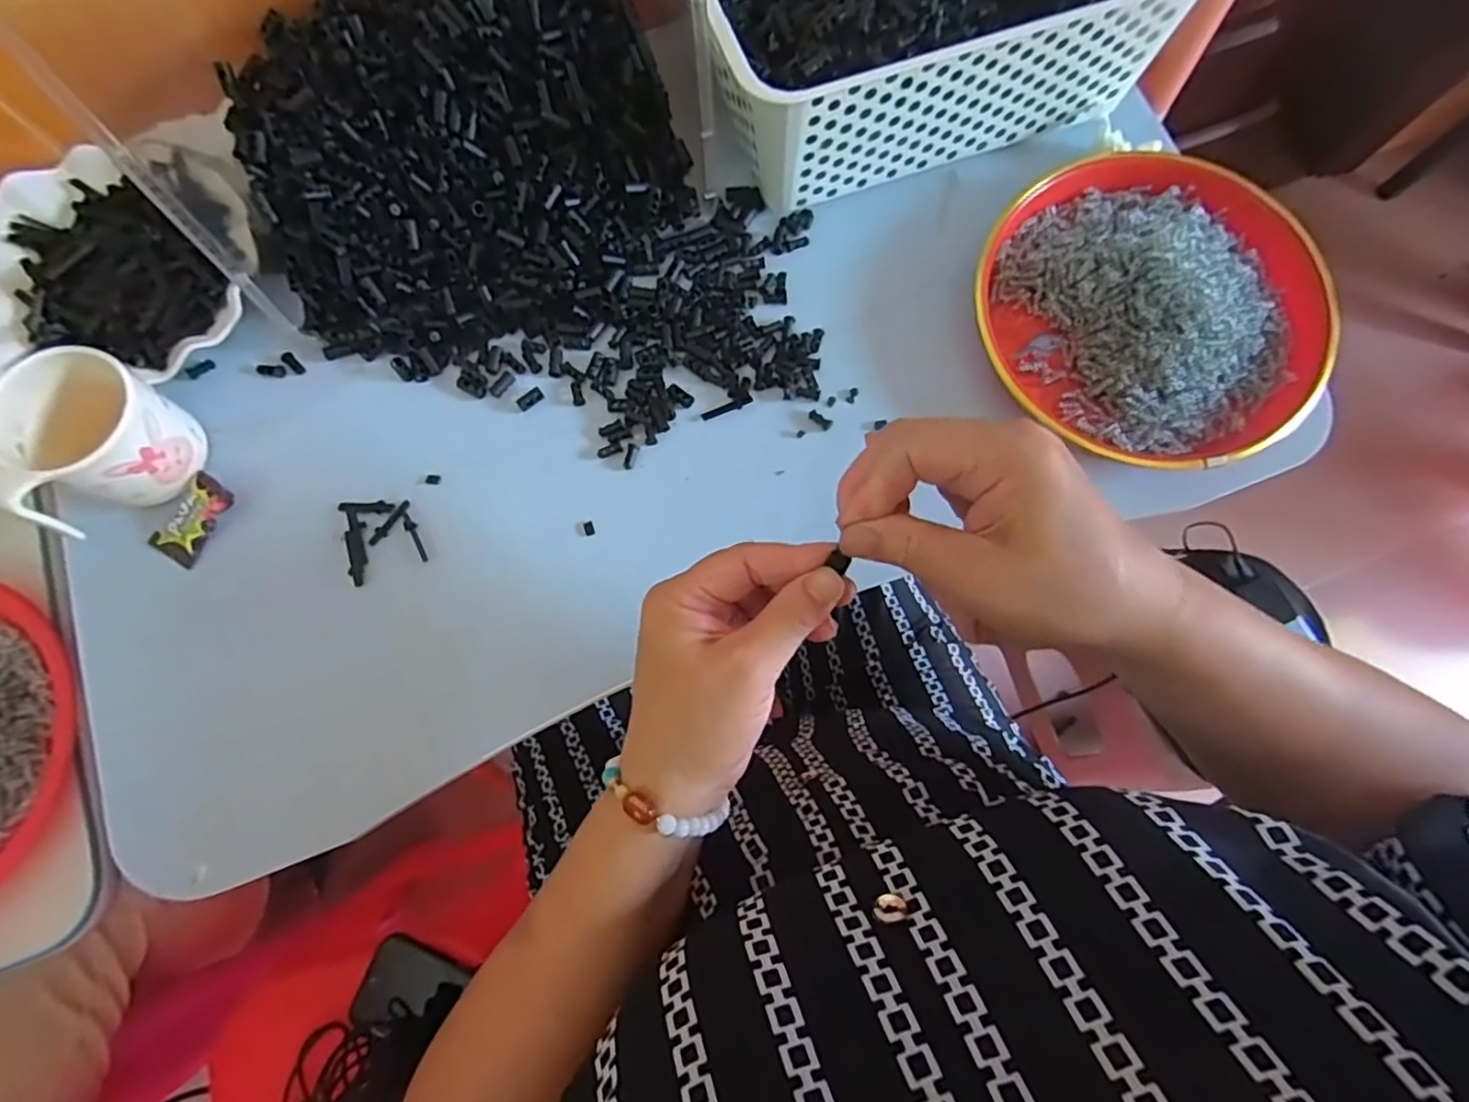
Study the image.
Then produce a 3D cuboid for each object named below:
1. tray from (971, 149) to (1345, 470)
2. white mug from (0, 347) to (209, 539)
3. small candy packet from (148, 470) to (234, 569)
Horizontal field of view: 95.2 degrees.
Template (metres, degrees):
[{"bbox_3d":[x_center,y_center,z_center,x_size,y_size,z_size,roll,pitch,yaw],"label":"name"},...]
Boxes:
[{"bbox_3d":[0.267,-0.158,0.435,0.214,0.043,0.218,-22,79,-5],"label":"tray"},{"bbox_3d":[-0.368,-0.058,0.385,0.076,0.066,0.096,18,78,4],"label":"white mug"},{"bbox_3d":[-0.333,-0.021,0.409,0.029,0.012,0.053,29,79,6],"label":"small candy packet"}]

